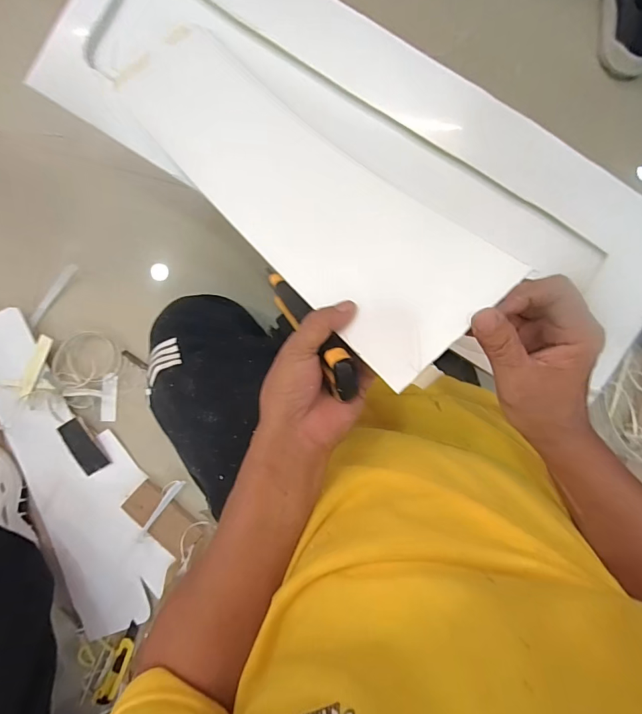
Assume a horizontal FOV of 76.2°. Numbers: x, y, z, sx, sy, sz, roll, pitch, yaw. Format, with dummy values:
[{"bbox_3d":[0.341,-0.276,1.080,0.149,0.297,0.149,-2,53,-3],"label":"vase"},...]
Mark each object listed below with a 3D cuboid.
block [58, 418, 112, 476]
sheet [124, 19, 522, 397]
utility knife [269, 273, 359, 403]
[{"bbox_3d":[-0.427,0.162,0.734,0.042,0.012,0.101,-33,92,3],"label":"block"},{"bbox_3d":[-0.034,-0.167,0.376,0.123,0.040,0.441,-43,68,3],"label":"sheet"},{"bbox_3d":[-0.009,-0.024,0.341,0.029,0.025,0.131,-38,57,3],"label":"utility knife"}]

